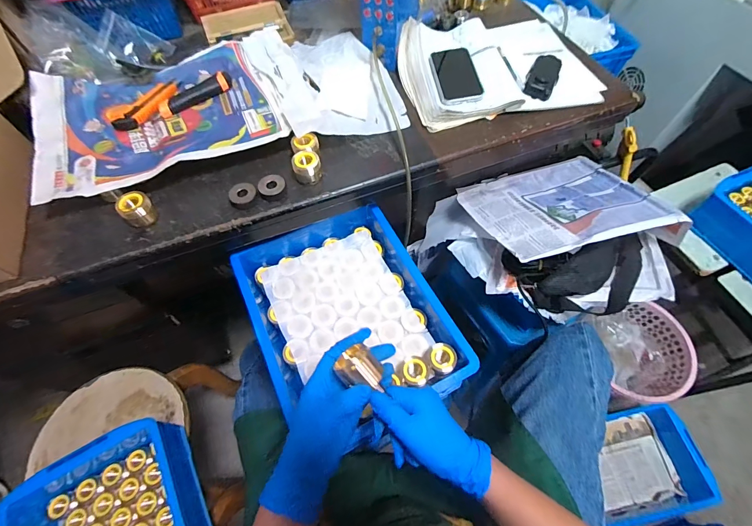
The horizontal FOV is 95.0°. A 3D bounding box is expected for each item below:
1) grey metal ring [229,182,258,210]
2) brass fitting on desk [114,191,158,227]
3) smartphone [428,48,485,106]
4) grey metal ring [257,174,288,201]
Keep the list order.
[{"bbox_3d":[-0.199,-0.101,0.517,0.039,0.014,0.041,0,61,1],"label":"grey metal ring"},{"bbox_3d":[-0.344,-0.077,0.497,0.036,0.038,0.042,36,68,19],"label":"brass fitting on desk"},{"bbox_3d":[0.145,-0.340,0.626,0.073,0.015,0.140,-6,61,-2],"label":"smartphone"},{"bbox_3d":[-0.158,-0.116,0.525,0.041,0.016,0.037,-18,62,-9],"label":"grey metal ring"}]

